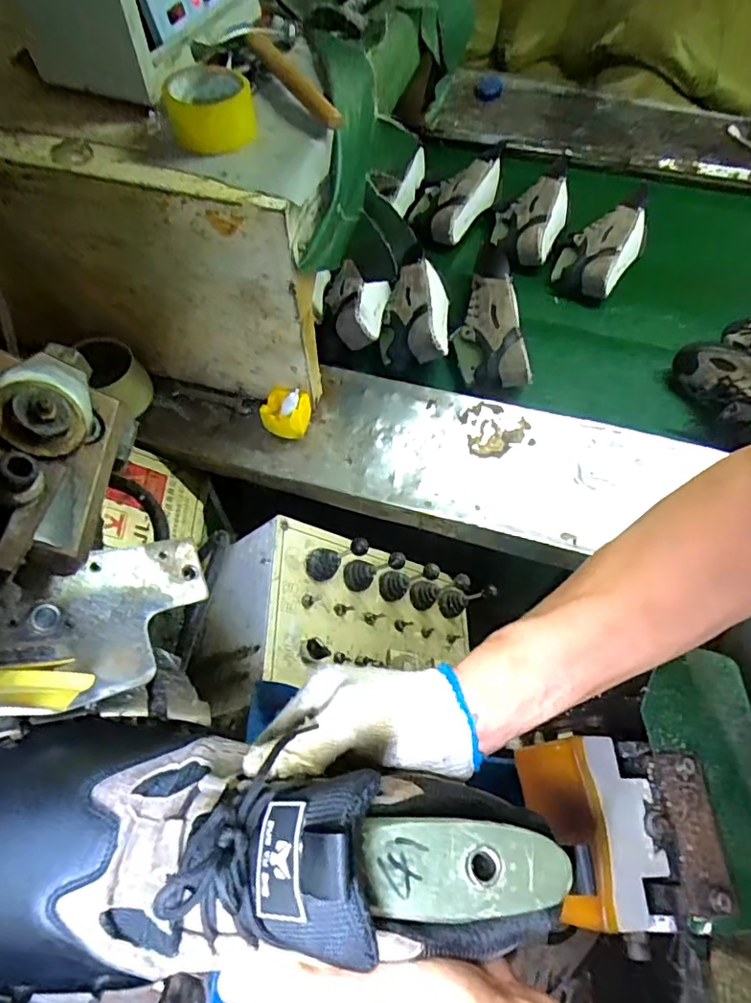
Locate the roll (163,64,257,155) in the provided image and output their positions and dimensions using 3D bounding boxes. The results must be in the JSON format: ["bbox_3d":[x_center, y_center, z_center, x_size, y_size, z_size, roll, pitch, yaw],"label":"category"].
[{"bbox_3d":[-0.189,-0.453,0.639,0.092,0.049,0.103,-11,62,-7],"label":"roll"}]

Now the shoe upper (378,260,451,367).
[{"bbox_3d":[0.075,-0.339,0.991,0.120,0.074,0.212,6,61,2],"label":"shoe upper"}]

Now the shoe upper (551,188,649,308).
[{"bbox_3d":[0.436,-0.490,1.083,0.138,0.095,0.220,26,64,13],"label":"shoe upper"}]

